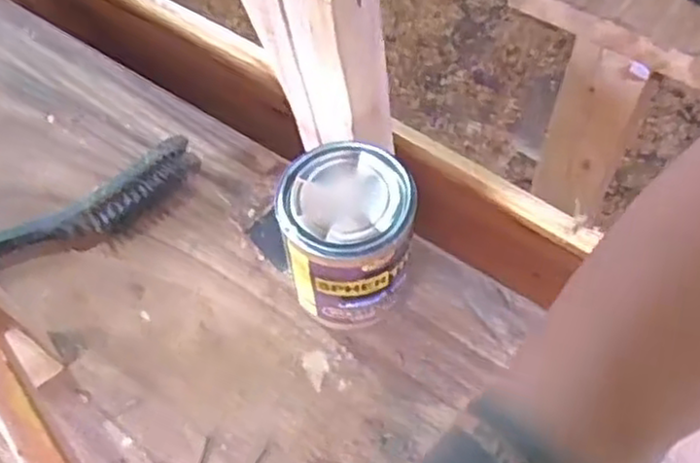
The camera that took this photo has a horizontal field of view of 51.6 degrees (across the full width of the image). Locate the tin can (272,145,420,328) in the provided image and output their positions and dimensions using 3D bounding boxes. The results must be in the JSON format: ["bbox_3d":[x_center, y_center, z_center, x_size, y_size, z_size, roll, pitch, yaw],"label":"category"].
[{"bbox_3d":[-0.004,0.012,0.586,0.099,0.138,0.096,-1,59,1],"label":"tin can"}]

